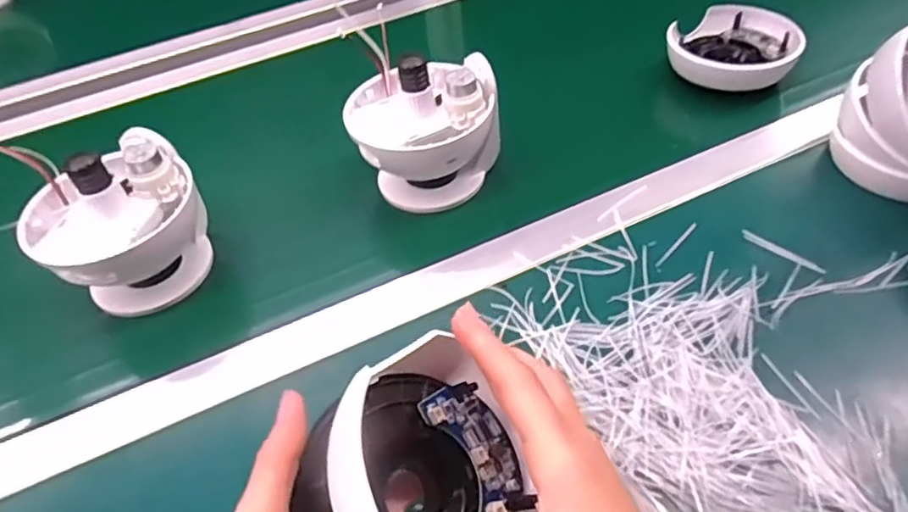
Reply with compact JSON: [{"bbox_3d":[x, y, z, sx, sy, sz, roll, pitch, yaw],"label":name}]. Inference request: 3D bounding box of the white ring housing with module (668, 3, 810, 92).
[{"bbox_3d":[0.263,-0.200,0.584,0.112,0.034,0.105,-4,45,4],"label":"white ring housing with module"}]

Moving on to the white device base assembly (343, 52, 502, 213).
[{"bbox_3d":[-0.023,-0.102,0.501,0.117,0.117,0.102,-10,45,-3],"label":"white device base assembly"}]

